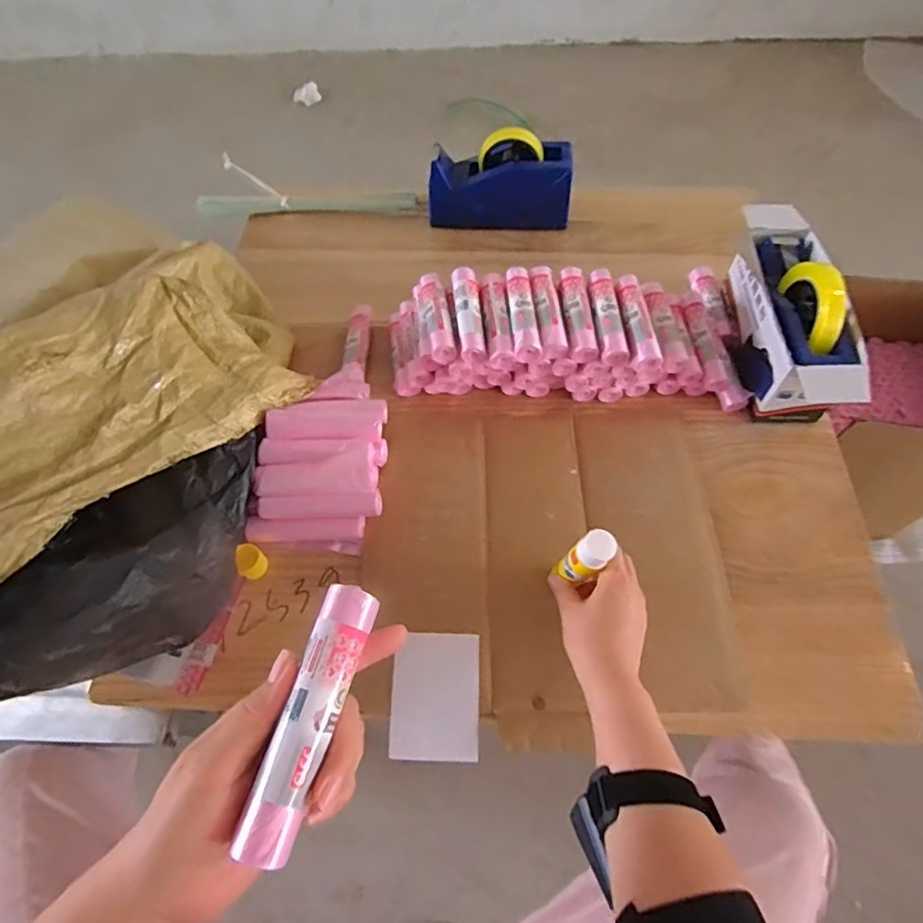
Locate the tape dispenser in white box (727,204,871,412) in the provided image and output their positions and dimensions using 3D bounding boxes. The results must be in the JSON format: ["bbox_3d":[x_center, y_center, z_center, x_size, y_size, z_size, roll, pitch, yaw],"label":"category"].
[{"bbox_3d":[0.372,-0.167,0.654,0.093,0.102,0.273,3,61,5],"label":"tape dispenser in white box"}]

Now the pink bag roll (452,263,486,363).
[{"bbox_3d":[0.008,-0.170,0.654,0.028,0.026,0.122,-6,60,0],"label":"pink bag roll"}]

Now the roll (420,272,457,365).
[{"bbox_3d":[-0.030,-0.167,0.656,0.030,0.025,0.122,-10,61,-3],"label":"roll"}]

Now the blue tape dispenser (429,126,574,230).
[{"bbox_3d":[0.052,-0.388,0.803,0.199,0.103,0.060,1,61,4],"label":"blue tape dispenser"}]

